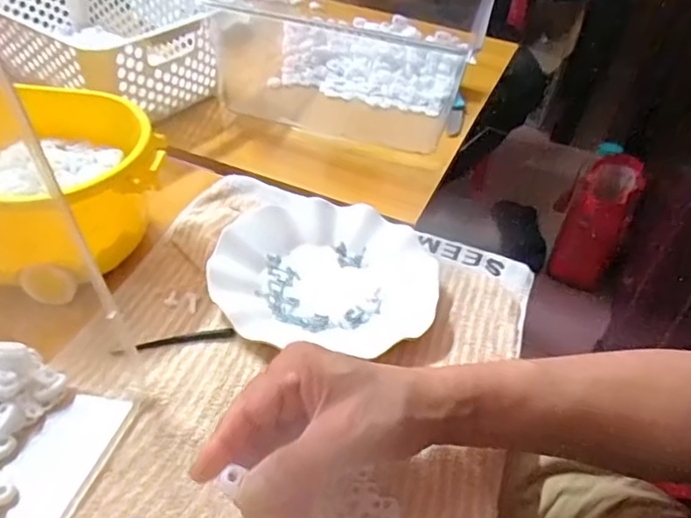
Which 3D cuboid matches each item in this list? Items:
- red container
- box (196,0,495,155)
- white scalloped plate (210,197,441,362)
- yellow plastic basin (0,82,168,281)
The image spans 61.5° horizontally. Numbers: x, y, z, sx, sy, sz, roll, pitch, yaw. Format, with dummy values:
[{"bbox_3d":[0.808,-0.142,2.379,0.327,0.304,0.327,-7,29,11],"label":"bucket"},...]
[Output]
[{"bbox_3d":[0.552,-0.091,1.282,0.124,0.267,0.179,17,42,11],"label":"red container"},{"bbox_3d":[-0.005,-0.289,0.755,0.334,0.129,0.274,15,41,9],"label":"box"},{"bbox_3d":[-0.015,0.008,0.494,0.183,0.022,0.172,4,41,-4],"label":"white scalloped plate"},{"bbox_3d":[-0.246,-0.057,0.471,0.194,0.102,0.172,-2,42,-11],"label":"yellow plastic basin"}]

